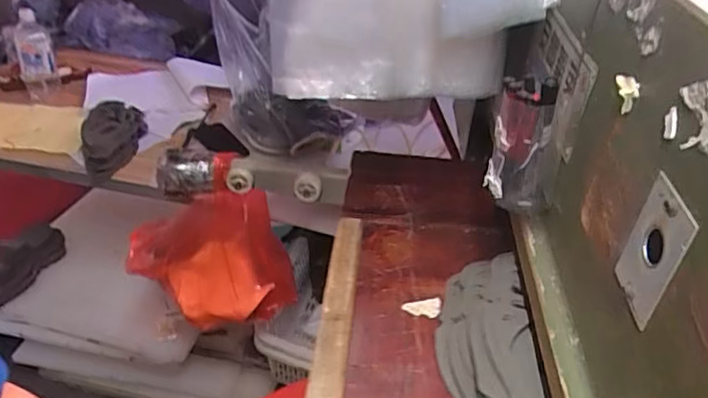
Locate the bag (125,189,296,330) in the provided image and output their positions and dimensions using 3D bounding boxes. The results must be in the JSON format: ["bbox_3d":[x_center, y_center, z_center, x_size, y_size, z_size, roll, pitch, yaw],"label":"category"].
[{"bbox_3d":[-0.273,0.100,1.079,0.302,0.285,0.138,6,37,6],"label":"bag"}]

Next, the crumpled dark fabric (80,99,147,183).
[{"bbox_3d":[-0.497,-0.122,1.187,0.130,0.106,0.161,-13,39,-18],"label":"crumpled dark fabric"}]

